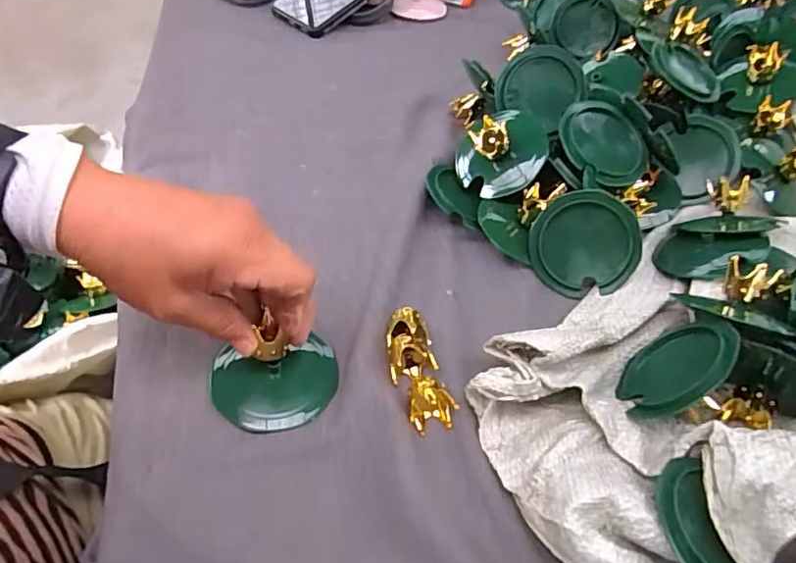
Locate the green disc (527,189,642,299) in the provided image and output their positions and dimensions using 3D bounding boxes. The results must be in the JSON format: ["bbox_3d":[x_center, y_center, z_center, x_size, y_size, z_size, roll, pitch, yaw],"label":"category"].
[{"bbox_3d":[0.131,-0.027,0.408,0.072,0.071,0.005,-3,5,16],"label":"green disc"}]

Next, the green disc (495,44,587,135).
[{"bbox_3d":[0.116,-0.160,0.466,0.068,0.060,0.012,19,7,-10],"label":"green disc"}]

